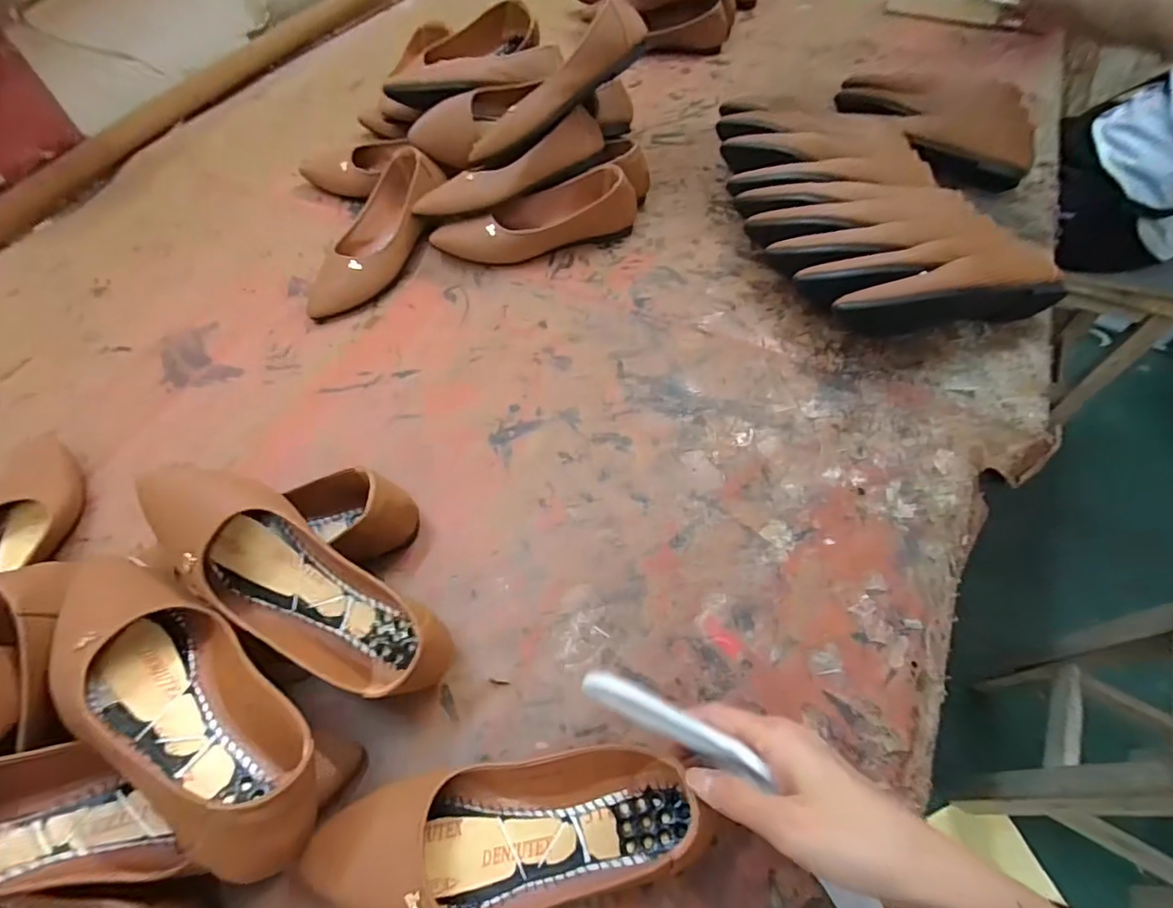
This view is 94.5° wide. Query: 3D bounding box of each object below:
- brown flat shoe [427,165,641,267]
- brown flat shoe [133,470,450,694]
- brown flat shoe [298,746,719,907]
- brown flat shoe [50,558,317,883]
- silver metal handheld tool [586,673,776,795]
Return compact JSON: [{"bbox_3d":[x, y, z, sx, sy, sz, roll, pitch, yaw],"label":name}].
[{"bbox_3d":[-0.060,-0.273,0.631,0.225,0.063,0.070,-19,59,-10],"label":"brown flat shoe"},{"bbox_3d":[-0.203,0.092,0.378,0.236,0.062,0.077,33,63,5],"label":"brown flat shoe"},{"bbox_3d":[-0.041,0.234,0.330,0.231,0.051,0.084,-10,58,-4],"label":"brown flat shoe"},{"bbox_3d":[-0.253,0.147,0.334,0.244,0.064,0.081,28,63,18],"label":"brown flat shoe"},{"bbox_3d":[0.048,0.150,0.302,0.106,0.014,0.015,25,62,10],"label":"silver metal handheld tool"}]

